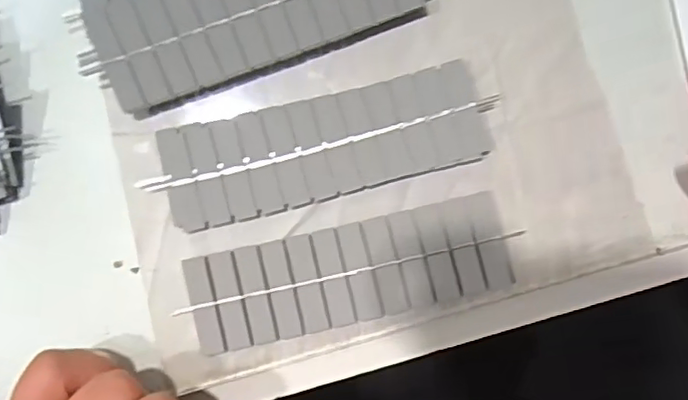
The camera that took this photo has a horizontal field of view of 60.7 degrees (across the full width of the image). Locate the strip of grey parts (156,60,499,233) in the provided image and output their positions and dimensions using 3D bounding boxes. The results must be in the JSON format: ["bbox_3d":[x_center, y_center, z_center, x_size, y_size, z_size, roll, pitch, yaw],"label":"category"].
[{"bbox_3d":[-0.007,-0.022,0.238,0.129,0.007,0.041,-14,88,-2],"label":"strip of grey parts"}]

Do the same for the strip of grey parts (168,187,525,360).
[{"bbox_3d":[0.003,0.030,0.235,0.127,0.004,0.039,-13,88,-1],"label":"strip of grey parts"}]

